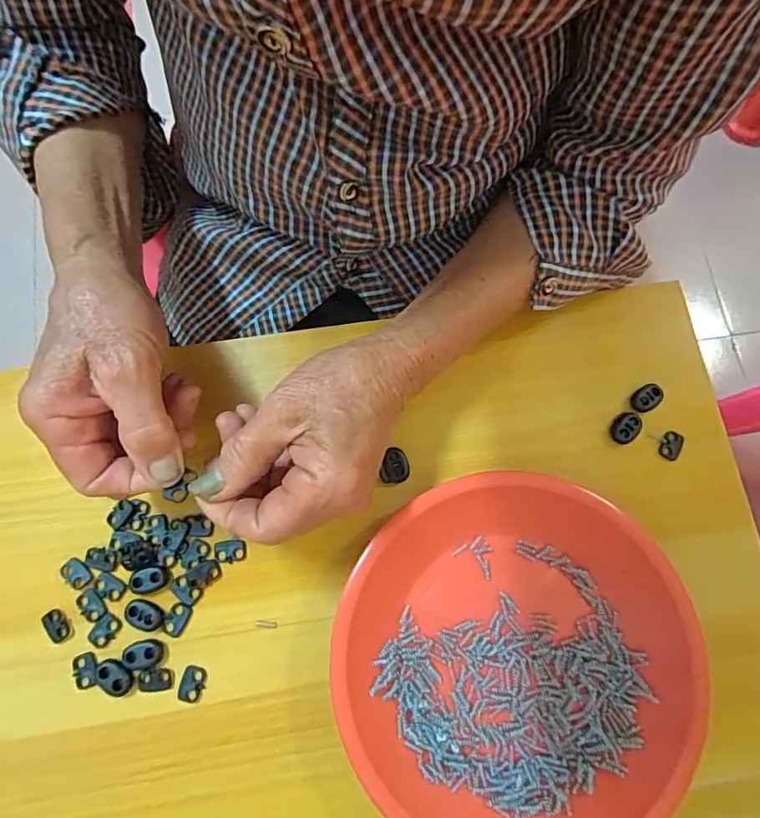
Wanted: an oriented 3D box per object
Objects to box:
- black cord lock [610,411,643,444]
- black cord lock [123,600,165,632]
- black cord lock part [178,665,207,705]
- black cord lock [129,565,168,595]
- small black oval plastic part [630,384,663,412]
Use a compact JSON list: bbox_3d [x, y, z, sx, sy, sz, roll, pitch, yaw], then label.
[{"bbox_3d":[0.155,0.012,0.313,0.021,0.005,0.015,-44,81,-10],"label":"black cord lock"},{"bbox_3d":[-0.135,0.119,0.285,0.022,0.004,0.014,17,77,3],"label":"black cord lock"},{"bbox_3d":[-0.106,0.155,0.278,0.013,0.004,0.019,16,77,3],"label":"black cord lock part"},{"bbox_3d":[-0.136,0.100,0.289,0.021,0.004,0.014,-16,77,-5],"label":"black cord lock"},{"bbox_3d":[0.170,-0.006,0.317,0.019,0.008,0.014,-34,79,-9],"label":"small black oval plastic part"}]

